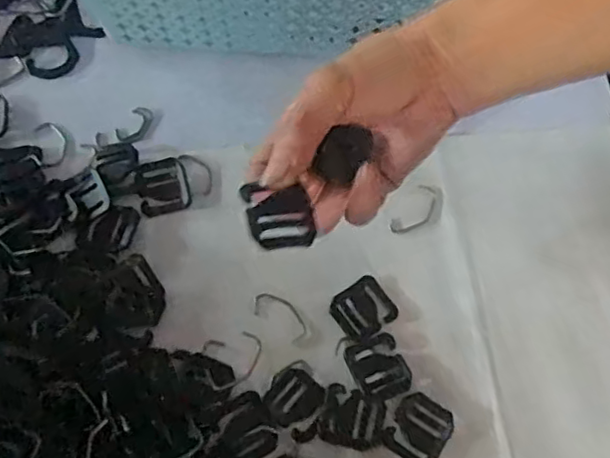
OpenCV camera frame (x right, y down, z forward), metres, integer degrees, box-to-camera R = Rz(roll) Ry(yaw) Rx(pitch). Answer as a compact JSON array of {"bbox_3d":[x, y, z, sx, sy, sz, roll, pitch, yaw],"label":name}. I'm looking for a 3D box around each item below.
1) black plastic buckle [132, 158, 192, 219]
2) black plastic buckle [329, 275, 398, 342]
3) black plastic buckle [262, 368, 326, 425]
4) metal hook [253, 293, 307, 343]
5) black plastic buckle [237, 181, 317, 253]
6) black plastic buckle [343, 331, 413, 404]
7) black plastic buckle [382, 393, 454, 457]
[{"bbox_3d":[-0.088,-0.026,0.395,0.031,0.004,0.036,-20,70,-10],"label":"black plastic buckle"},{"bbox_3d":[0.034,0.046,0.378,0.034,0.004,0.031,-30,73,-13],"label":"black plastic buckle"},{"bbox_3d":[-0.007,0.093,0.354,0.027,0.004,0.031,39,72,12],"label":"black plastic buckle"},{"bbox_3d":[-0.014,0.050,0.375,0.036,0.004,0.018,33,71,10],"label":"metal hook"},{"bbox_3d":[-0.012,-0.006,0.278,0.026,0.004,0.031,-13,69,-7],"label":"black plastic buckle"},{"bbox_3d":[0.041,0.078,0.363,0.030,0.004,0.034,-21,71,-10],"label":"black plastic buckle"},{"bbox_3d":[0.062,0.109,0.349,0.032,0.004,0.035,30,70,9],"label":"black plastic buckle"}]

